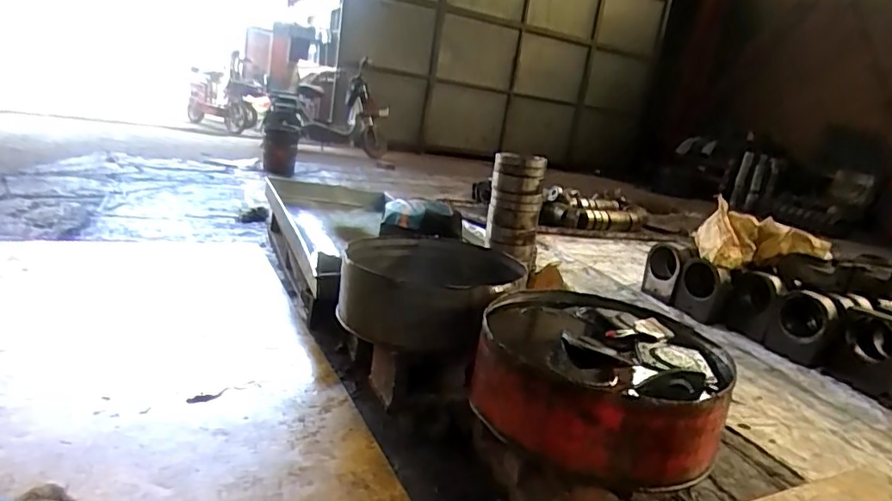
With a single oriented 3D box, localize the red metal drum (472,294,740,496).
[{"bbox_3d":[0.335,0.281,1.253,0.528,0.192,0.483,12,16,9],"label":"red metal drum"}]

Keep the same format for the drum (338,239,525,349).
[{"bbox_3d":[-0.041,0.112,1.606,0.498,0.180,0.430,8,16,-5],"label":"drum"}]

